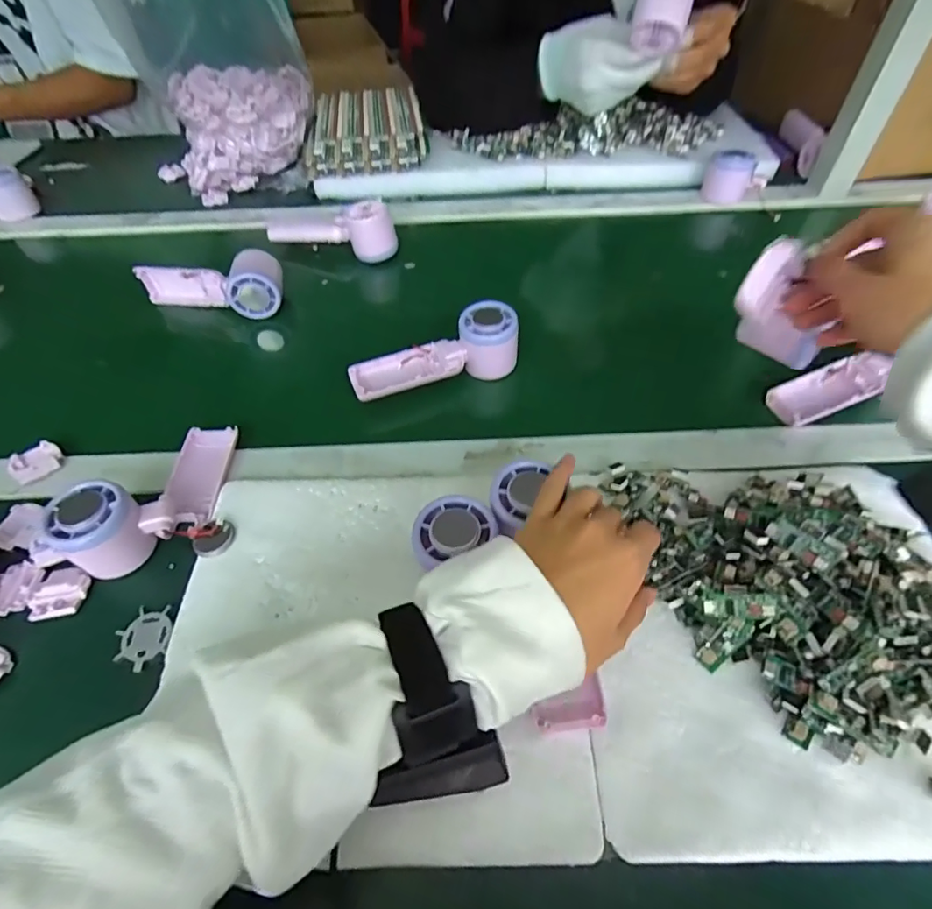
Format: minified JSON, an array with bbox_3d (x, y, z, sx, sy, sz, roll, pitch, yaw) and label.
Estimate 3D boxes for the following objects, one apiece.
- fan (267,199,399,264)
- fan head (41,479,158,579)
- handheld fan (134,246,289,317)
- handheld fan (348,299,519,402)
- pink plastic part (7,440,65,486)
[{"bbox_3d":[-0.172,-0.284,0.654,0.173,0.064,0.046,13,55,12],"label":"fan"},{"bbox_3d":[-0.267,0.054,0.377,0.057,0.050,0.054,-1,53,2],"label":"fan head"},{"bbox_3d":[-0.288,-0.200,0.592,0.163,0.055,0.061,10,54,10],"label":"handheld fan"},{"bbox_3d":[-0.031,-0.095,0.499,0.162,0.055,0.050,-19,55,-11],"label":"handheld fan"},{"bbox_3d":[-0.376,0.005,0.449,0.038,0.016,0.028,-27,57,-17],"label":"pink plastic part"}]

